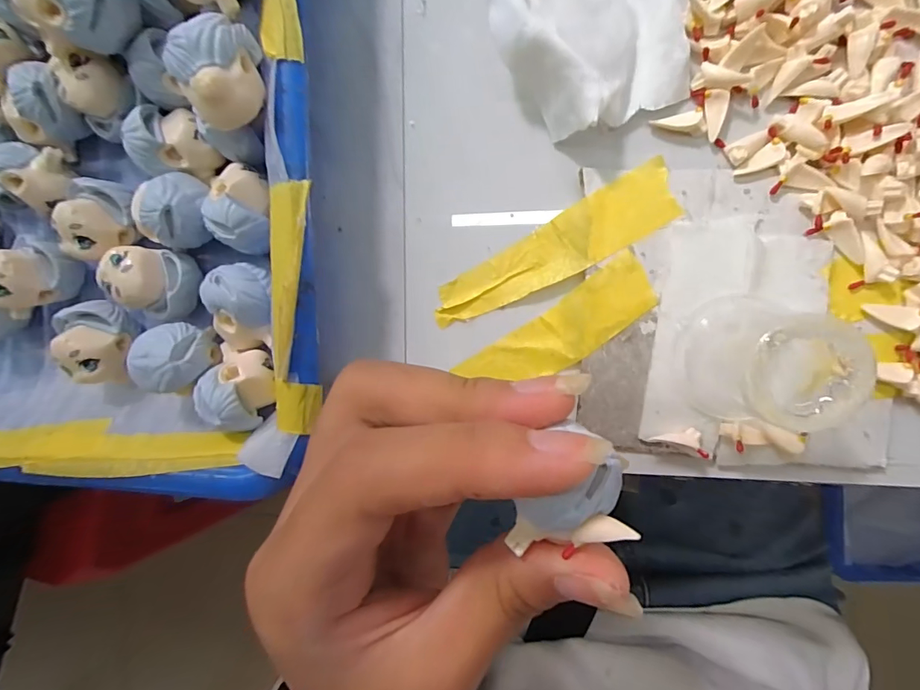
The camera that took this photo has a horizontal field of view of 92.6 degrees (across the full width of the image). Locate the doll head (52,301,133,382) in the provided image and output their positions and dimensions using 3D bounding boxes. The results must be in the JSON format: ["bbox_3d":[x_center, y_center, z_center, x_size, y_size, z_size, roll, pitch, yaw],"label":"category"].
[{"bbox_3d":[-0.124,-0.001,0.148,0.017,0.016,0.028,-12,93,9],"label":"doll head"}]

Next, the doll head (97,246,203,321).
[{"bbox_3d":[-0.100,-0.020,0.144,0.020,0.018,0.023,4,96,8],"label":"doll head"}]

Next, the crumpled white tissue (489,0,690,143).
[{"bbox_3d":[0.036,-0.100,0.130,0.050,0.021,0.068,-21,92,10],"label":"crumpled white tissue"}]

